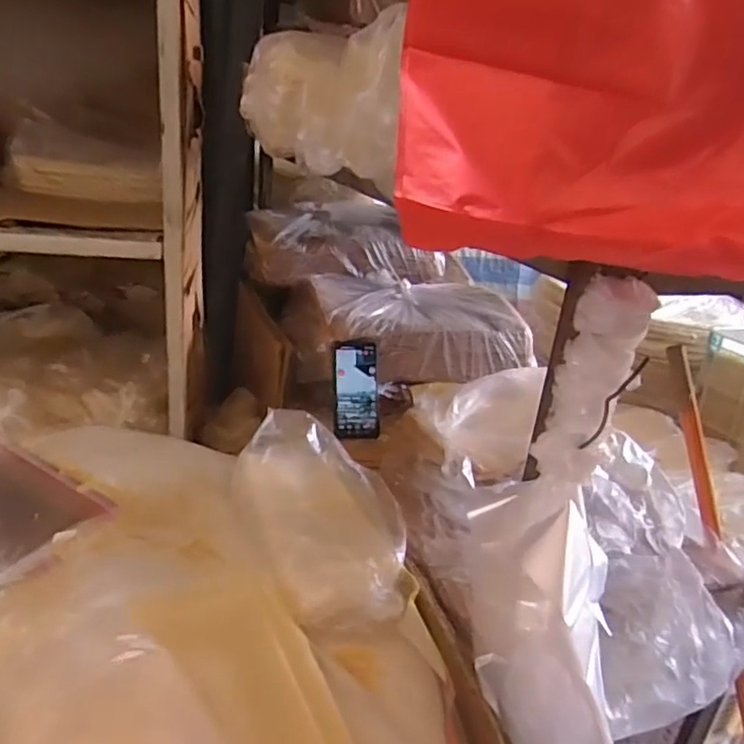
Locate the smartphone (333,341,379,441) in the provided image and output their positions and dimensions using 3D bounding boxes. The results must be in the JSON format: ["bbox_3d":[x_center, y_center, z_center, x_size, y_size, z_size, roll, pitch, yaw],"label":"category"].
[{"bbox_3d":[-0.024,0.029,1.012,0.078,0.158,0.013,-1,-8,-20],"label":"smartphone"}]

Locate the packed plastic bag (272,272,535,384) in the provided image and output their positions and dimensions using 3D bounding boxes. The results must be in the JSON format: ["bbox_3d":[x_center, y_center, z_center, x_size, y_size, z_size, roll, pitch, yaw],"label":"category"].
[{"bbox_3d":[0.061,-0.092,1.175,0.443,0.117,0.297,-1,25,-16],"label":"packed plastic bag"}]

